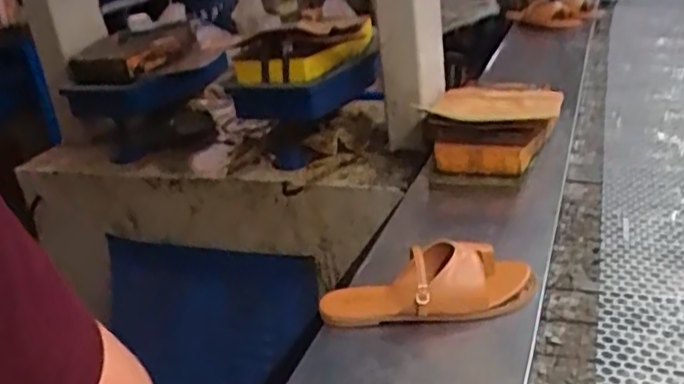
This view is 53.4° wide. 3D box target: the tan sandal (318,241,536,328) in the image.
[{"bbox_3d":[0.101,0.113,0.805,0.249,0.073,0.090,-8,24,-2],"label":"tan sandal"}]

